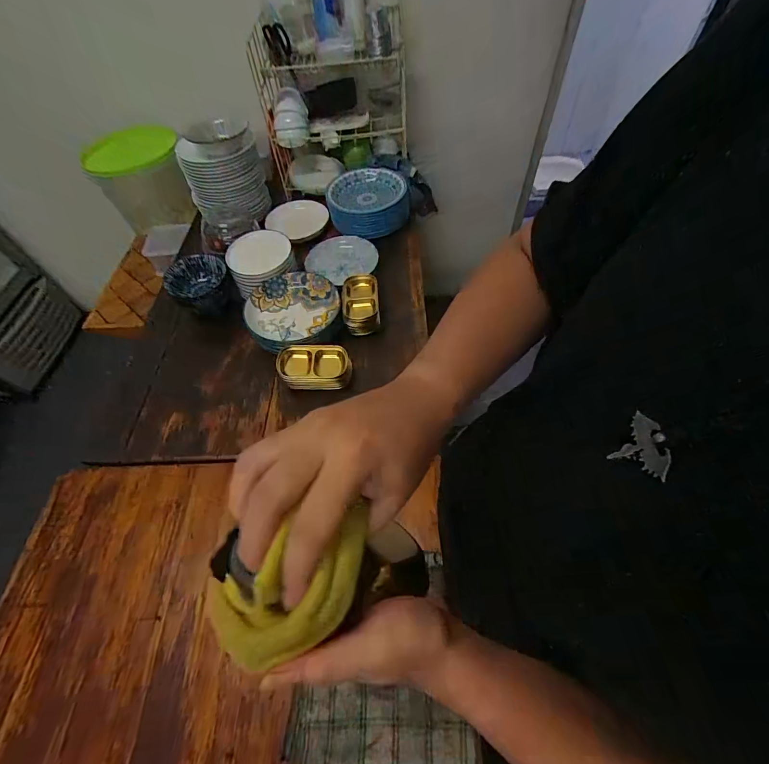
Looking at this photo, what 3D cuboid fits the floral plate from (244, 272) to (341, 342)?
[{"bbox_3d":[-0.226,-0.180,0.926,0.228,0.034,0.218,-1,57,2],"label":"floral plate"}]

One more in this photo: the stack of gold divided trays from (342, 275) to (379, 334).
[{"bbox_3d":[-0.057,-0.191,0.933,0.090,0.056,0.169,-6,57,-1],"label":"stack of gold divided trays"}]

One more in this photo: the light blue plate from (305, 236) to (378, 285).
[{"bbox_3d":[-0.123,-0.355,1.071,0.215,0.019,0.131,-26,88,-23],"label":"light blue plate"}]

